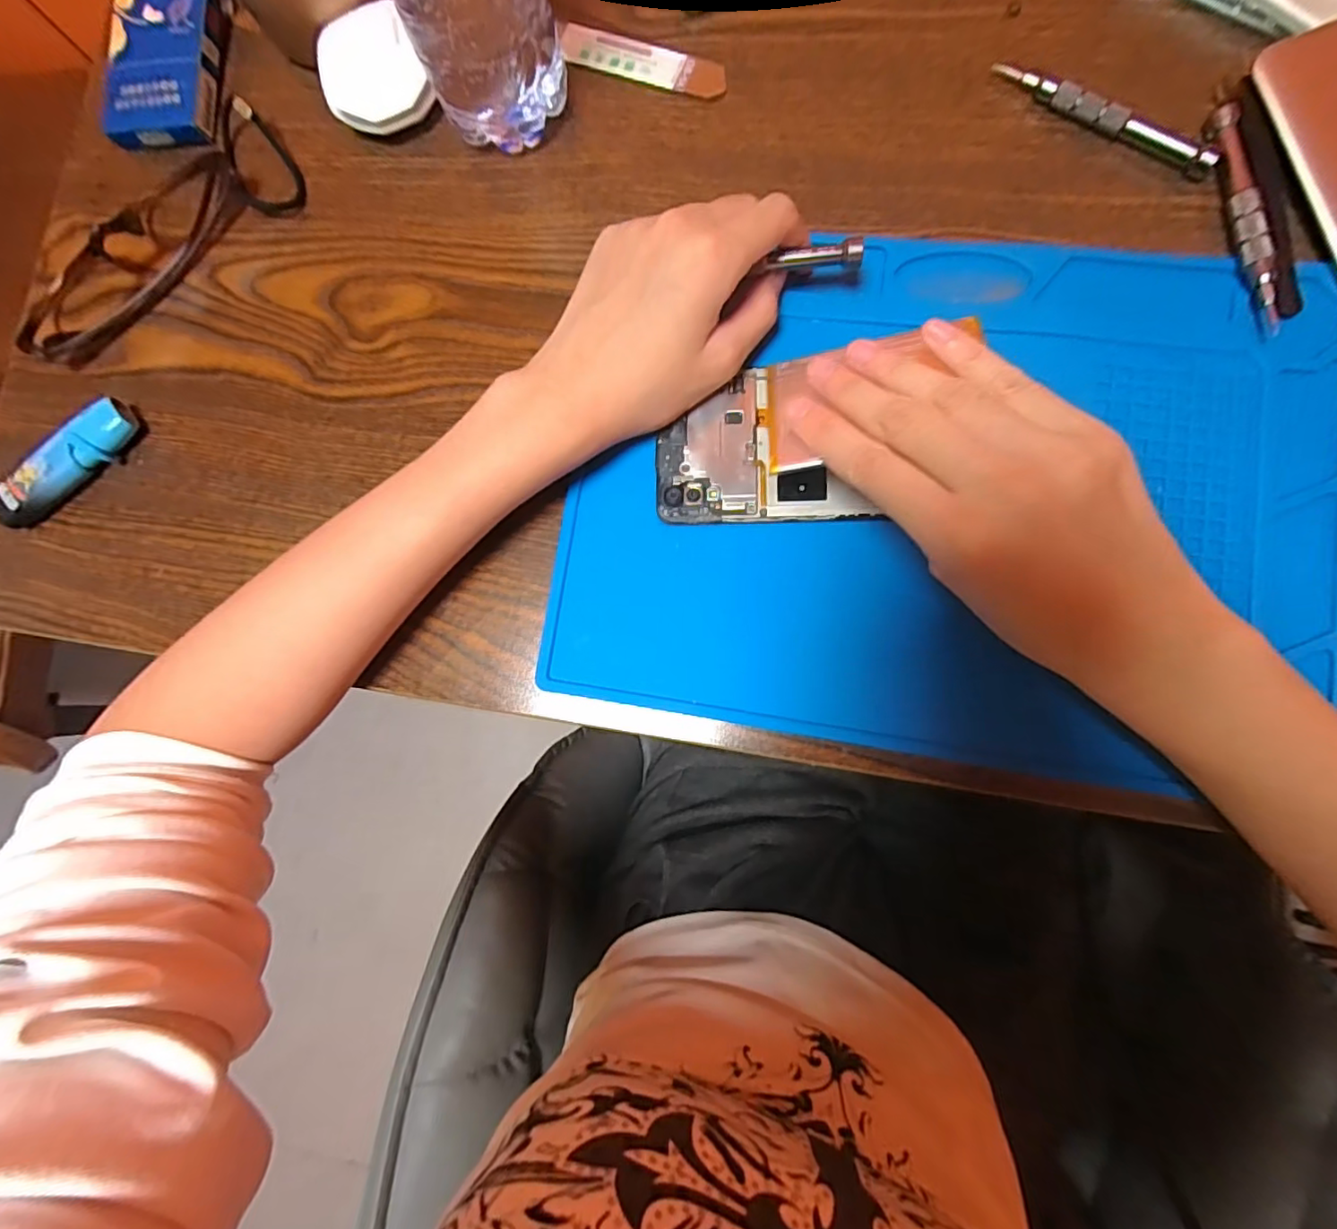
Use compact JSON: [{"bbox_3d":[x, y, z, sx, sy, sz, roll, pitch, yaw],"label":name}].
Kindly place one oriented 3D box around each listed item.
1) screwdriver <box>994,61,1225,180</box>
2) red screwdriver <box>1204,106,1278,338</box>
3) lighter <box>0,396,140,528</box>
[{"bbox_3d":[0.194,-0.224,0.260,0.102,0.012,0.010,35,89,9],"label":"screwdriver"},{"bbox_3d":[0.245,-0.169,0.245,0.012,0.009,0.104,-7,83,6],"label":"red screwdriver"},{"bbox_3d":[-0.307,-0.077,0.295,0.080,0.016,0.021,-37,81,2],"label":"lighter"}]

